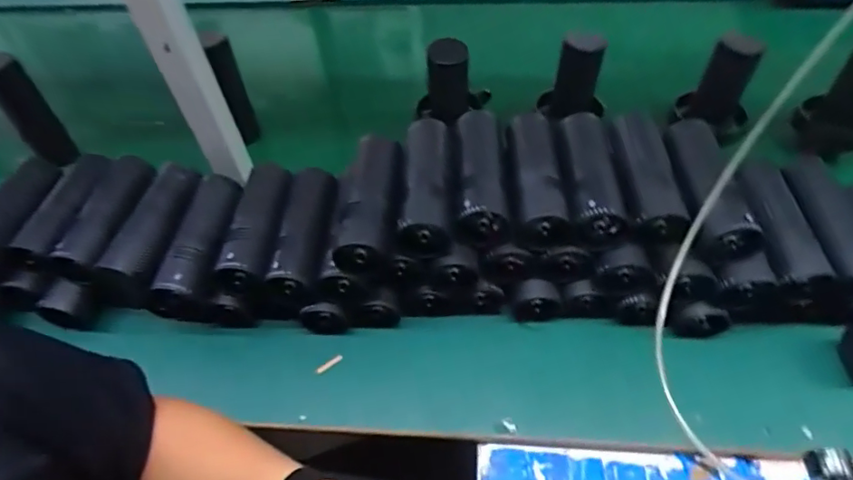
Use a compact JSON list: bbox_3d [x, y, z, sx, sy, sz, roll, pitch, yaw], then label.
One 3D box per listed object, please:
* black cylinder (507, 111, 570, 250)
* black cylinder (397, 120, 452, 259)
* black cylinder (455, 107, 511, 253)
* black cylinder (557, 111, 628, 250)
[{"bbox_3d":[0.113,-0.072,0.573,0.055,0.049,0.161,-3,53,2],"label":"black cylinder"},{"bbox_3d":[0.001,-0.062,0.572,0.056,0.043,0.162,1,53,5],"label":"black cylinder"},{"bbox_3d":[0.056,-0.075,0.582,0.056,0.045,0.164,-4,53,1],"label":"black cylinder"},{"bbox_3d":[0.172,-0.073,0.569,0.062,0.045,0.164,2,53,6],"label":"black cylinder"}]

